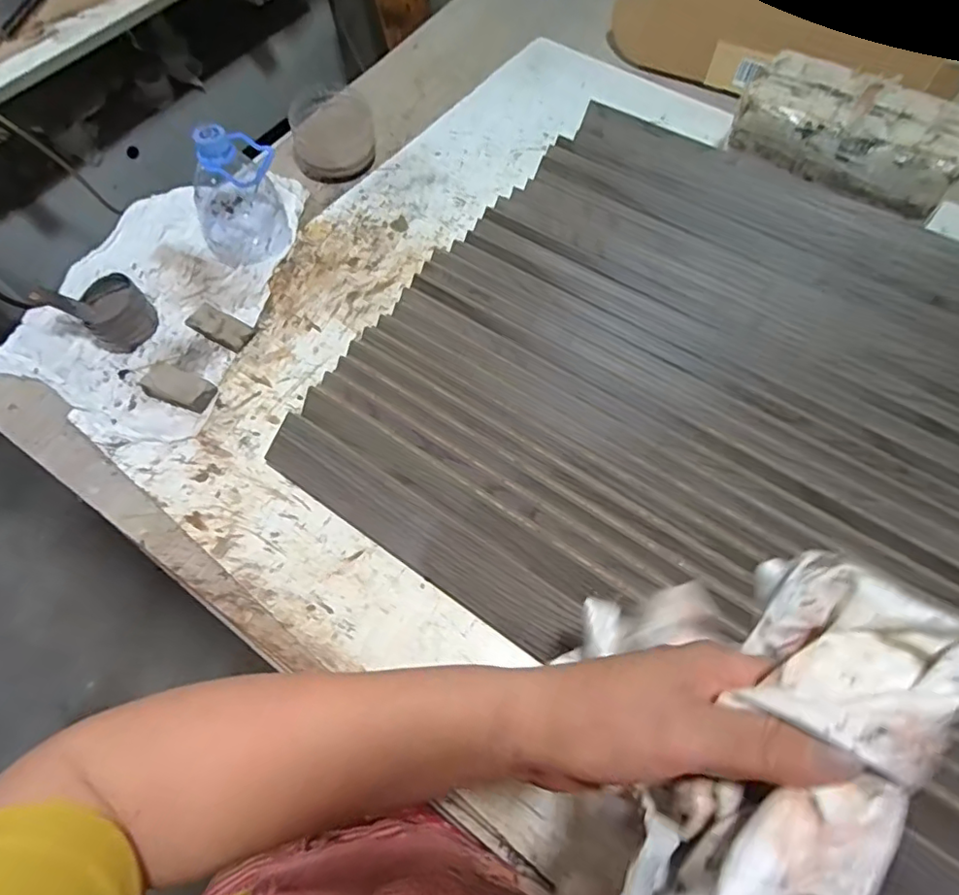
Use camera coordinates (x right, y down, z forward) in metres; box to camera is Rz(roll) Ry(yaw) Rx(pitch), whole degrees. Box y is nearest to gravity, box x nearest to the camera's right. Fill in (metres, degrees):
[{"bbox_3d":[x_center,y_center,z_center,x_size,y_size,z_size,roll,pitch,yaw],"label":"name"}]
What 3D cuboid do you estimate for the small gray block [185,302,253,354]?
[{"bbox_3d":[-0.278,-0.130,0.597,0.067,0.016,0.032,24,67,13],"label":"small gray block"}]

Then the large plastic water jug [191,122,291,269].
[{"bbox_3d":[-0.268,-0.280,0.610,0.099,0.127,0.088,-32,67,-13],"label":"large plastic water jug"}]

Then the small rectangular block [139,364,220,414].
[{"bbox_3d":[-0.306,-0.062,0.561,0.076,0.019,0.033,21,67,12],"label":"small rectangular block"}]

